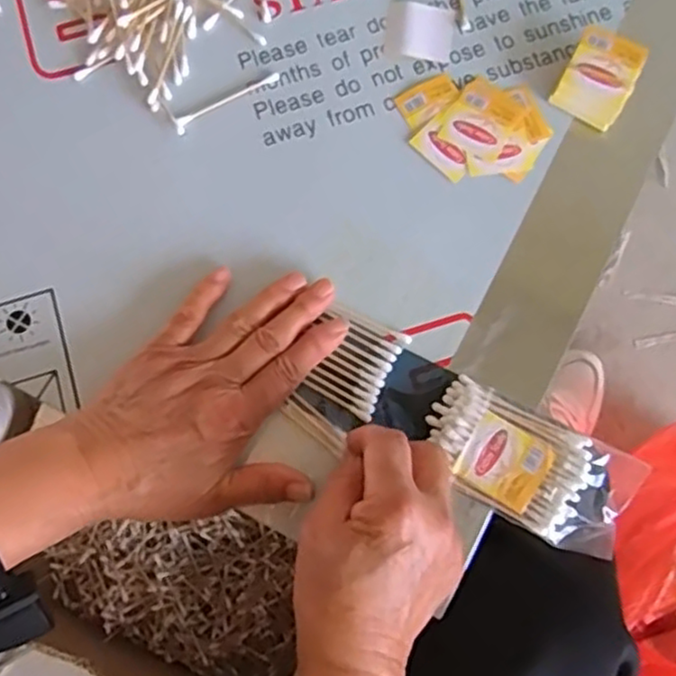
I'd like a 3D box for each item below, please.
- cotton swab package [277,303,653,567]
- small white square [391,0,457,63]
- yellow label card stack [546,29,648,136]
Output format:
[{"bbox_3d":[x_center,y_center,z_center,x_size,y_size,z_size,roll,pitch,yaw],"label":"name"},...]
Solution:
[{"bbox_3d":[0.069,0.055,0.380,0.183,0.014,0.072,26,80,13],"label":"cotton swab package"},{"bbox_3d":[0.054,-0.199,0.440,0.042,0.004,0.040,12,80,2],"label":"small white square"},{"bbox_3d":[0.161,-0.160,0.421,0.041,0.023,0.051,30,81,5],"label":"yellow label card stack"}]

